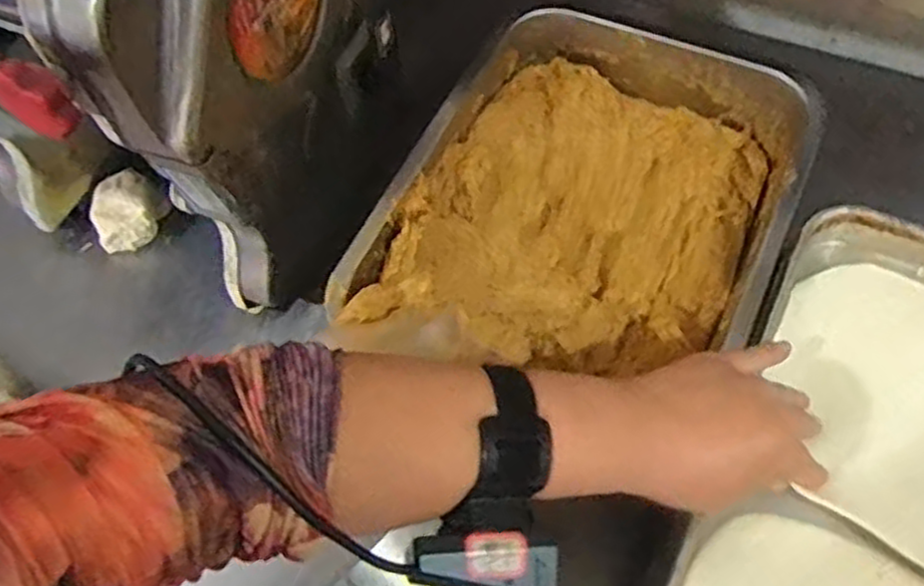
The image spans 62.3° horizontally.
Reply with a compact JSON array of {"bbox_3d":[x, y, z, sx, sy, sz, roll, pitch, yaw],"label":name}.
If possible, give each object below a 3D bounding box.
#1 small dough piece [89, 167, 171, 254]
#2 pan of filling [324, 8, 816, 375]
[{"bbox_3d":[-0.309,-0.076,0.703,0.071,0.037,0.070,-1,61,2],"label":"small dough piece"},{"bbox_3d":[0.088,-0.050,0.562,0.256,0.088,0.362,22,64,15],"label":"pan of filling"}]

